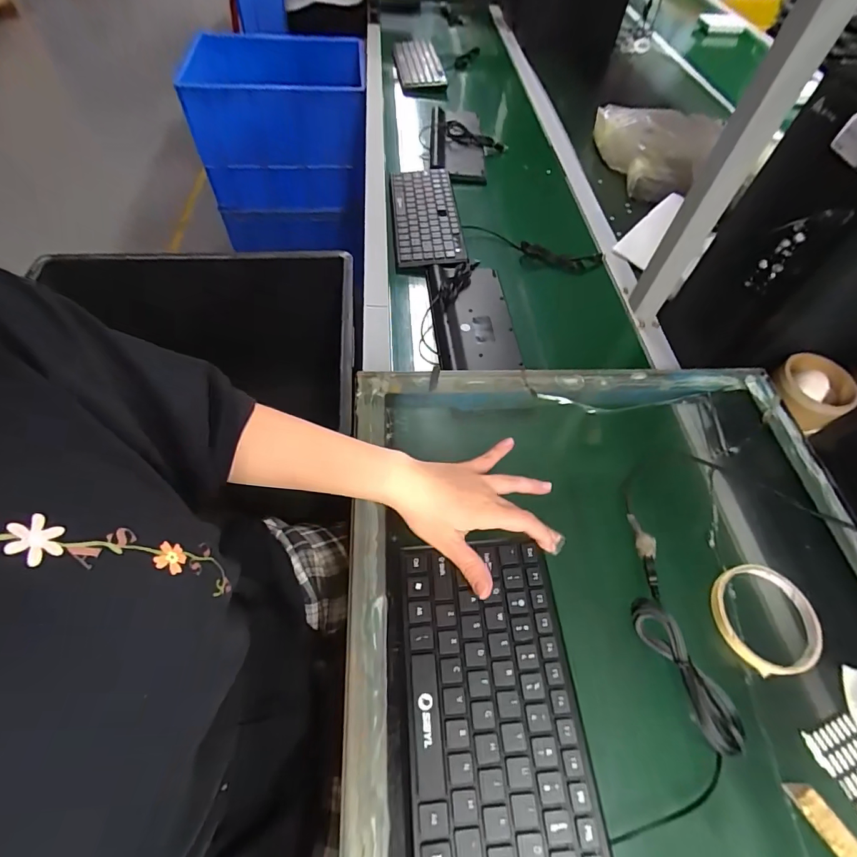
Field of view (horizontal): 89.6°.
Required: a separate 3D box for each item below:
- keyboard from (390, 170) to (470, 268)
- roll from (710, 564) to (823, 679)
[{"bbox_3d":[-0.007,-0.412,0.823,0.124,0.022,0.294,-5,63,-5],"label":"keyboard"},{"bbox_3d":[0.285,0.162,0.370,0.085,0.018,0.084,1,55,-1],"label":"roll"}]

